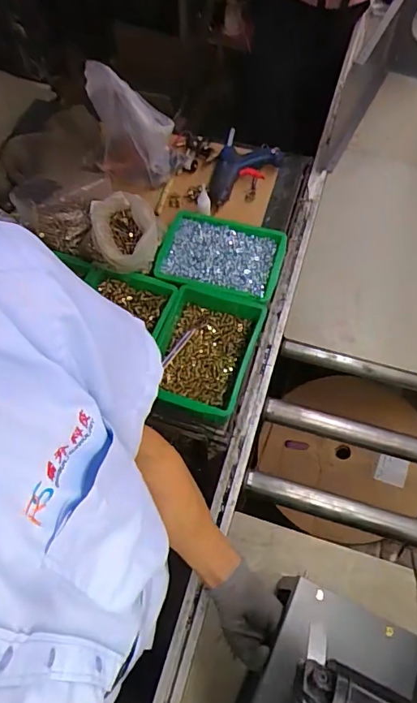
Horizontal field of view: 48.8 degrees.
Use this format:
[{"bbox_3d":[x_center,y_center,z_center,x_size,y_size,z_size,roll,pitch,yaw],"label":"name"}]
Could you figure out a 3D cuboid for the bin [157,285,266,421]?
[{"bbox_3d":[-0.011,0.004,0.873,0.178,0.067,0.238,18,65,9],"label":"bin"}]

